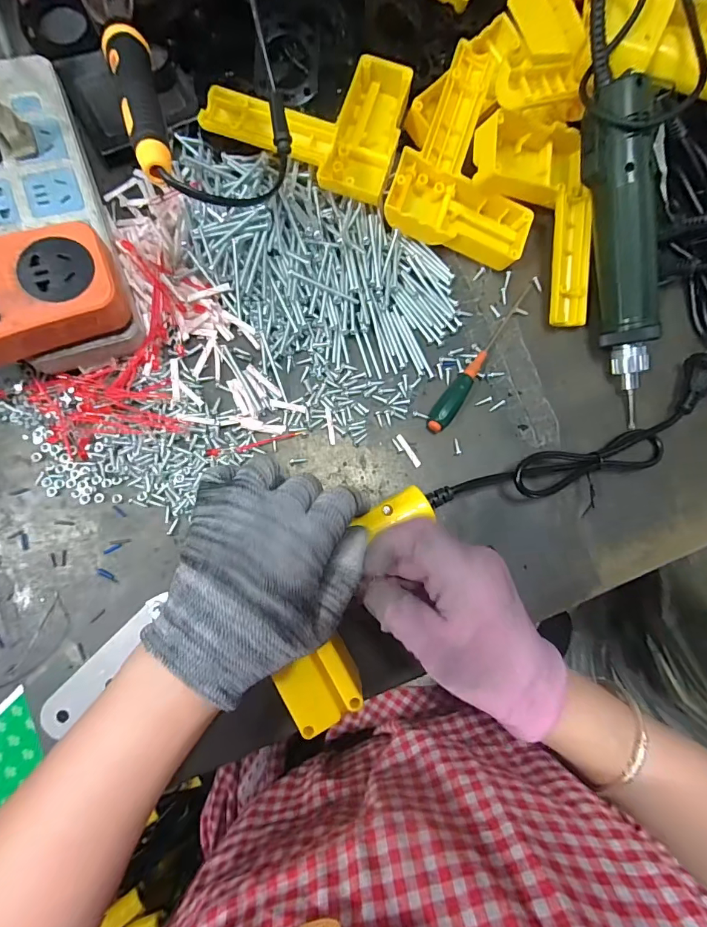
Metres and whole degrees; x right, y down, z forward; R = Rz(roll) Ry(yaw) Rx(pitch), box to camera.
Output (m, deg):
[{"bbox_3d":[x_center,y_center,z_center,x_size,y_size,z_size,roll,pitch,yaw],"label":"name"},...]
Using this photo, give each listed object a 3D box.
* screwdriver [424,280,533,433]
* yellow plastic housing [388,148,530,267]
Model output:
[{"bbox_3d":[0.105,-0.090,0.344,0.018,0.015,0.154,35,83,-3],"label":"screwdriver"},{"bbox_3d":[0.084,-0.196,0.340,0.112,0.025,0.053,16,85,-5],"label":"yellow plastic housing"}]

